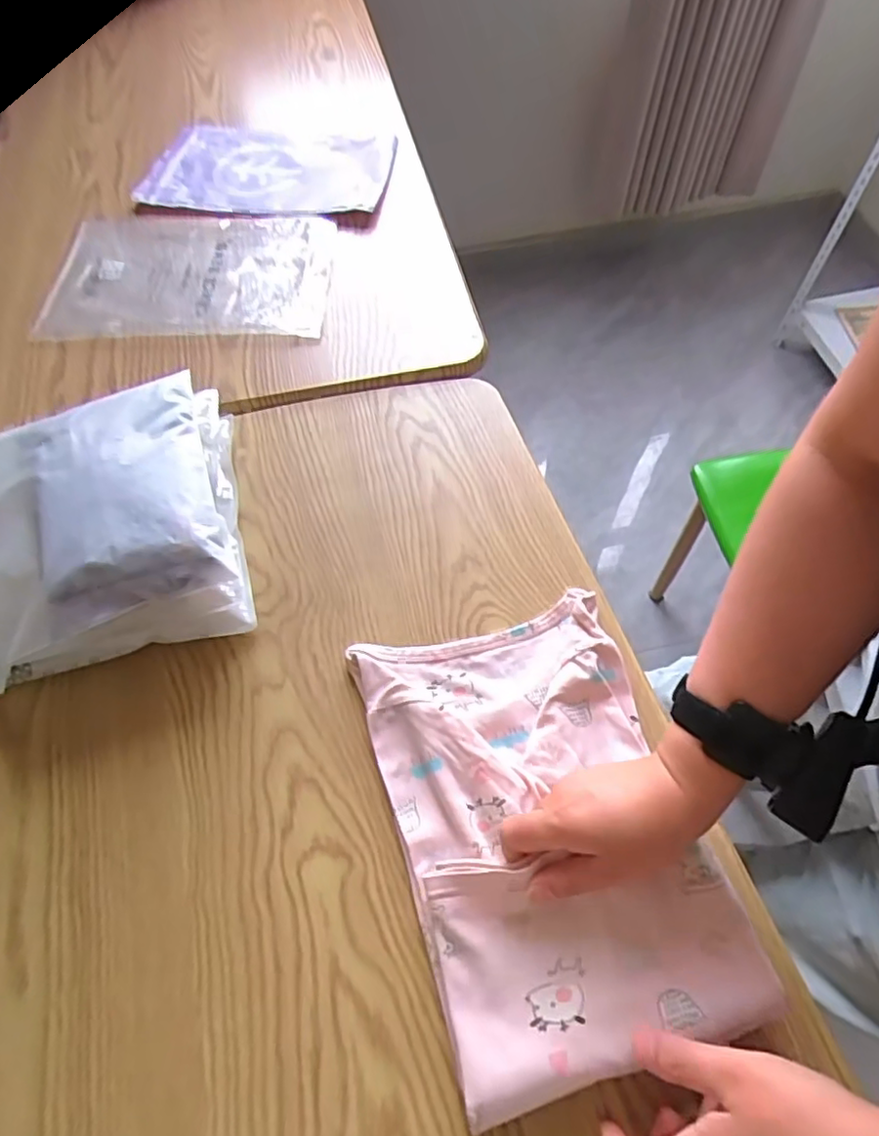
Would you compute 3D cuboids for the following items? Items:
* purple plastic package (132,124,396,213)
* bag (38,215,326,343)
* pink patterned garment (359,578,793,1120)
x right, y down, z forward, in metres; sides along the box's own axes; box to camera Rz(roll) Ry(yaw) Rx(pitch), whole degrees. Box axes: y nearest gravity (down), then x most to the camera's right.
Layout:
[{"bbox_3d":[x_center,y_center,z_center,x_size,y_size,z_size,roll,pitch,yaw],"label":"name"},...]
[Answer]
[{"bbox_3d":[-0.232,-0.538,0.827,0.315,0.018,0.207,6,60,5],"label":"purple plastic package"},{"bbox_3d":[-0.287,-0.347,0.718,0.314,0.014,0.221,0,60,2],"label":"bag"},{"bbox_3d":[0.066,0.160,0.415,0.186,0.036,0.284,-16,61,-7],"label":"pink patterned garment"}]

